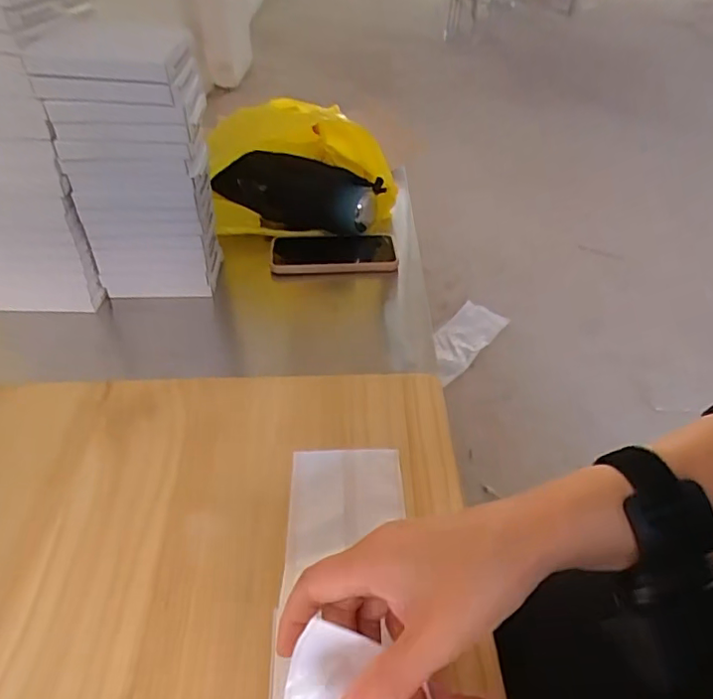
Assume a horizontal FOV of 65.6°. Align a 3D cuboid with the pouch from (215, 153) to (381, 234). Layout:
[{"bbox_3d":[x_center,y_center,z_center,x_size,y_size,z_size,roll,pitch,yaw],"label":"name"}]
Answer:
[{"bbox_3d":[-0.084,-0.214,0.762,0.238,0.091,0.075,2,42,2],"label":"pouch"}]

